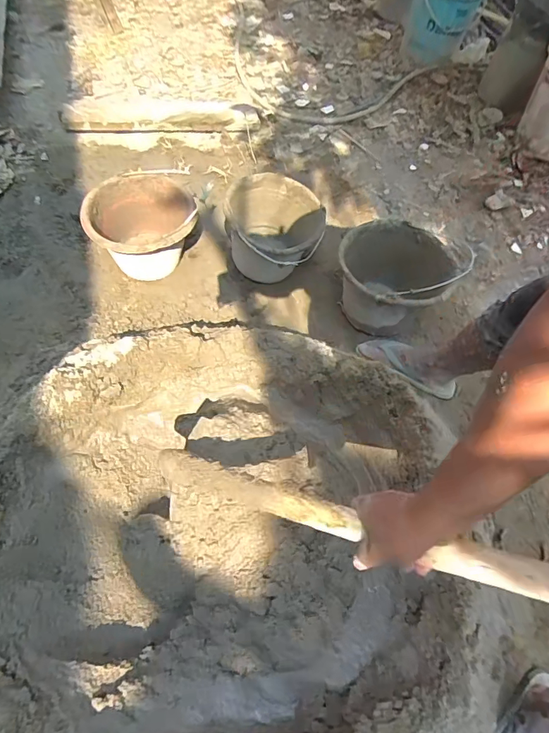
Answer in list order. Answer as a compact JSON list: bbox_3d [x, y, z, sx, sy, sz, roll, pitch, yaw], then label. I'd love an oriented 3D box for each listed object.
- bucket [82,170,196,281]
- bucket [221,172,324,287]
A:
[{"bbox_3d":[-0.386,-0.394,1.291,0.300,0.224,0.304,-3,60,-9],"label":"bucket"},{"bbox_3d":[-0.002,-0.366,1.279,0.263,0.241,0.285,3,59,-5],"label":"bucket"}]

